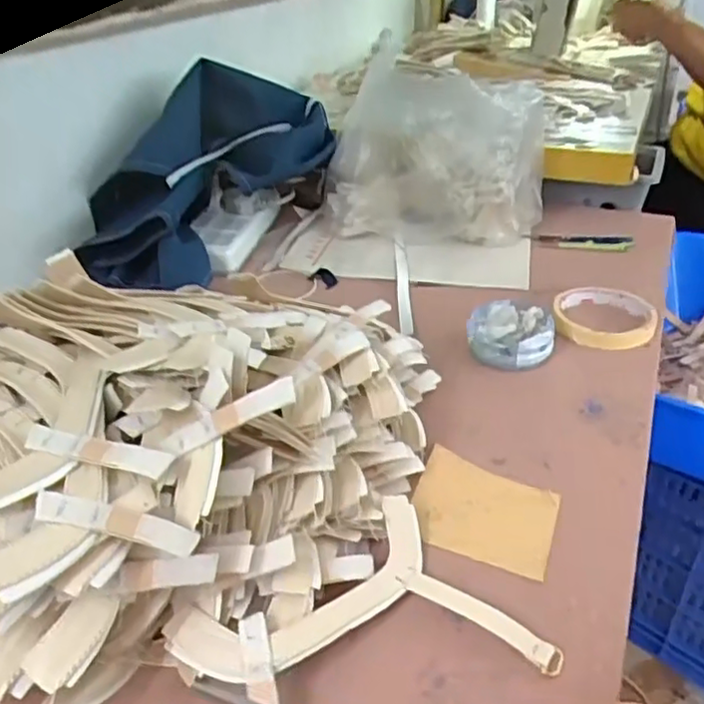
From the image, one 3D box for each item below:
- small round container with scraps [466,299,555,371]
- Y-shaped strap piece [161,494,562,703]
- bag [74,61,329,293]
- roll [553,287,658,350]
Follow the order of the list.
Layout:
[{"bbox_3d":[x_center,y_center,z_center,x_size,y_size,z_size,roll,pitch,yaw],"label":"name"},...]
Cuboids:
[{"bbox_3d":[0.137,-0.015,0.577,0.071,0.033,0.067,7,34,12],"label":"small round container with scraps"},{"bbox_3d":[0.004,0.144,0.337,0.162,0.020,0.120,-22,39,-29],"label":"Y-shaped strap piece"},{"bbox_3d":[-0.173,-0.199,0.728,0.179,0.115,0.288,17,58,19],"label":"bag"},{"bbox_3d":[0.231,-0.030,0.616,0.086,0.027,0.092,12,35,19],"label":"roll"}]

